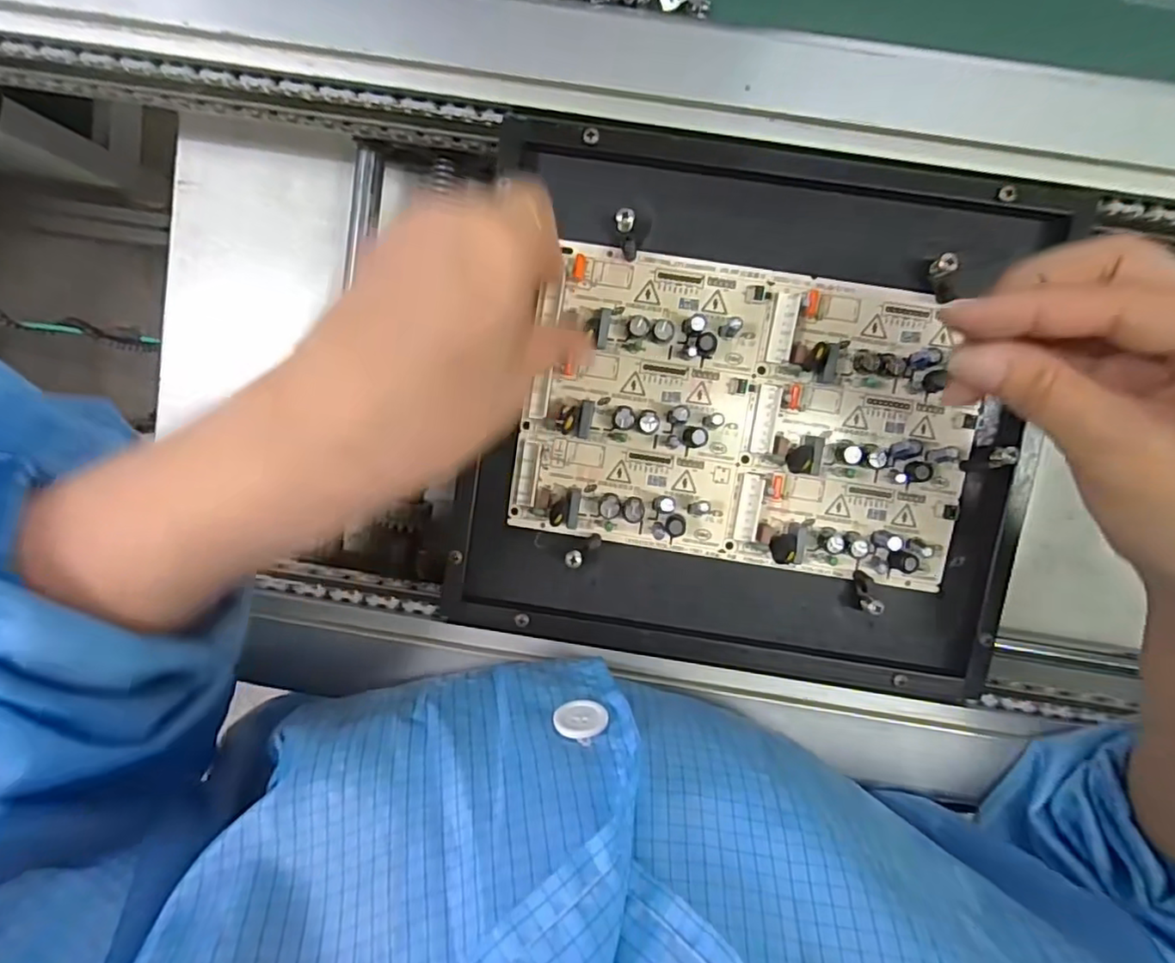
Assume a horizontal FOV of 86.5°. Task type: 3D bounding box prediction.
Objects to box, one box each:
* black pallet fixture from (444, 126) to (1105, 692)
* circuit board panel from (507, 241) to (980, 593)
[{"bbox_3d":[0.076,-0.030,0.292,0.248,0.027,0.233,9,99,0],"label":"black pallet fixture"},{"bbox_3d":[0.075,-0.029,0.290,0.202,0.019,0.133,8,99,0],"label":"circuit board panel"}]

